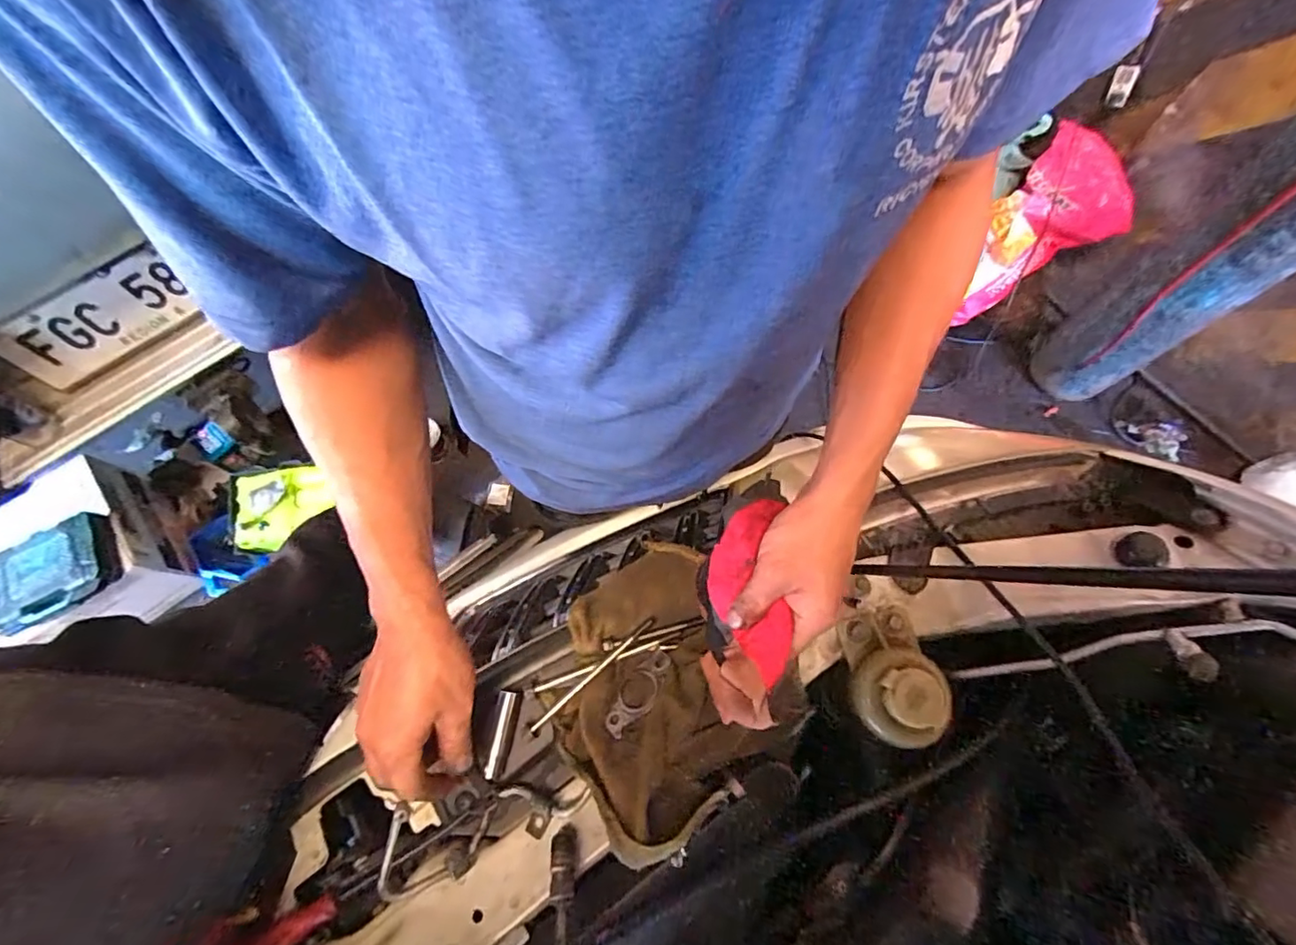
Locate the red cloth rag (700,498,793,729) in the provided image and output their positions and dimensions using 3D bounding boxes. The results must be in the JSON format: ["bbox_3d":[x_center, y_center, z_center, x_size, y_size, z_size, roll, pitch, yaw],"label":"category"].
[{"bbox_3d":[0.071,0.101,0.411,0.051,0.081,0.153,2,66,2],"label":"red cloth rag"}]

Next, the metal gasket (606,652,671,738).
[{"bbox_3d":[-0.008,0.177,0.455,0.071,0.007,0.037,-43,40,-18],"label":"metal gasket"}]

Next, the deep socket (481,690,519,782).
[{"bbox_3d":[-0.120,0.211,0.450,0.016,0.016,0.064,8,72,4],"label":"deep socket"}]

